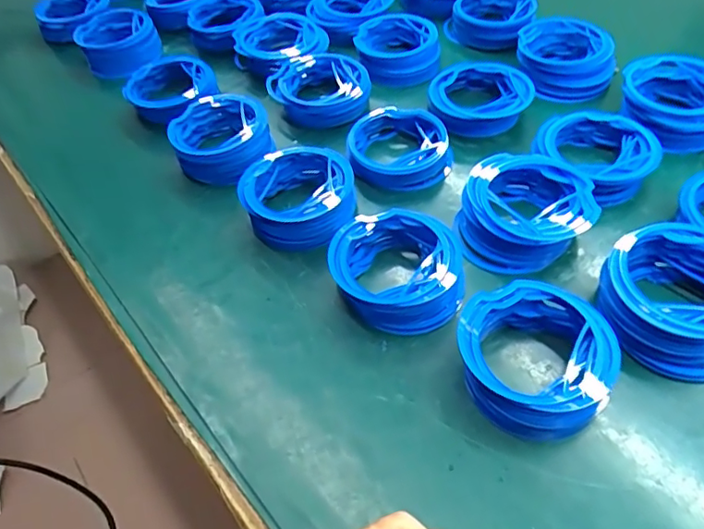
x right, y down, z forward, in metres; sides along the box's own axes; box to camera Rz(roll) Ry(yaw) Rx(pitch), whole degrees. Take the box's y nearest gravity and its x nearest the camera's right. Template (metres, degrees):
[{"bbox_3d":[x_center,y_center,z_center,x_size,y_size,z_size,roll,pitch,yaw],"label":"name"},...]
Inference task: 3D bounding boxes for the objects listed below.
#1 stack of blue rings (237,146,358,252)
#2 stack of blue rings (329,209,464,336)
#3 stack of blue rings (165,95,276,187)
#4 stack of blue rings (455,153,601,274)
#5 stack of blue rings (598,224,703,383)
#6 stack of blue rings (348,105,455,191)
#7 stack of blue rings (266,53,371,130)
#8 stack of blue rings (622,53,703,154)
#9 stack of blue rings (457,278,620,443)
[{"bbox_3d":[-0.048,-0.060,0.488,0.103,0.042,0.100,-1,50,5],"label":"stack of blue rings"},{"bbox_3d":[0.035,0.003,0.433,0.103,0.039,0.101,-4,50,2],"label":"stack of blue rings"},{"bbox_3d":[-0.131,-0.126,0.551,0.100,0.044,0.096,-20,51,-11],"label":"stack of blue rings"},{"bbox_3d":[0.146,-0.046,0.460,0.109,0.040,0.103,5,51,10],"label":"stack of blue rings"},{"bbox_3d":[0.232,0.026,0.383,0.103,0.047,0.105,27,58,25],"label":"stack of blue rings"},{"bbox_3d":[0.047,-0.117,0.535,0.098,0.034,0.088,-5,50,2],"label":"stack of blue rings"},{"bbox_3d":[-0.036,-0.192,0.603,0.113,0.045,0.086,-1,50,5],"label":"stack of blue rings"},{"bbox_3d":[0.317,-0.158,0.527,0.096,0.047,0.098,9,52,13],"label":"stack of blue rings"},{"bbox_3d":[0.126,0.064,0.372,0.101,0.040,0.104,-7,50,0],"label":"stack of blue rings"}]

